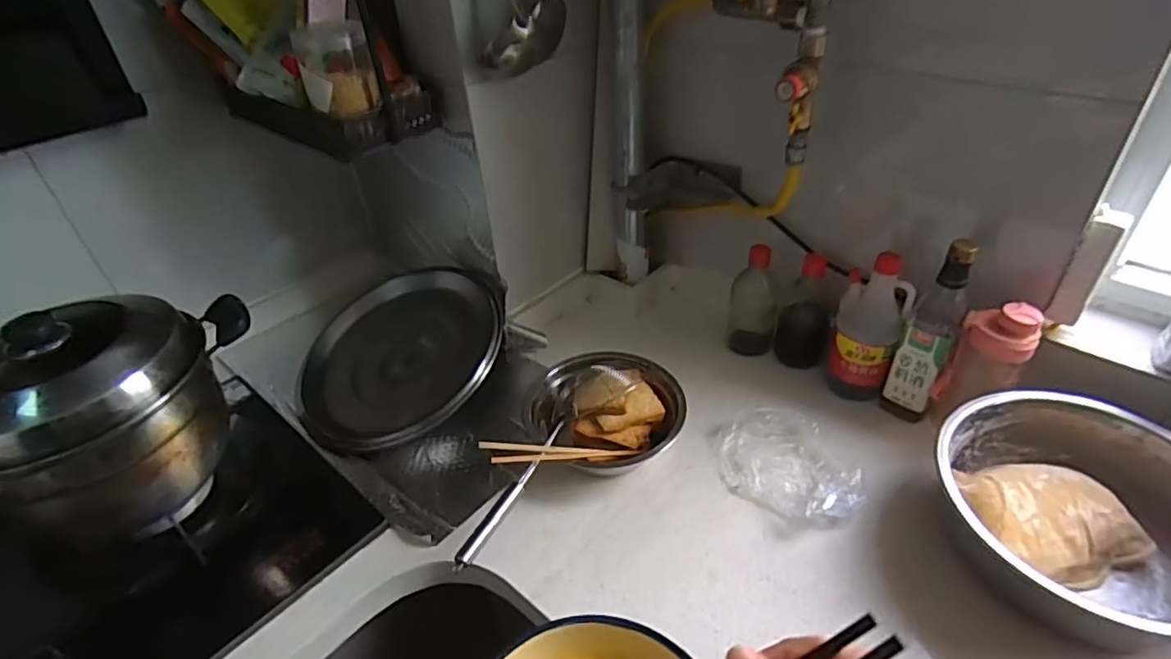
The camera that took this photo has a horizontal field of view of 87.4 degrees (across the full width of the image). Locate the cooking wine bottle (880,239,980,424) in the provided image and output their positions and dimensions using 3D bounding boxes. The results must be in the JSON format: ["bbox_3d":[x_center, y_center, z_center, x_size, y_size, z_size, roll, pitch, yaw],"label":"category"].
[{"bbox_3d":[0.460,0.005,0.811,0.062,0.264,0.062,25,47,33],"label":"cooking wine bottle"}]

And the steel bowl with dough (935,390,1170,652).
[{"bbox_3d":[0.541,0.209,0.679,0.297,0.114,0.281,-3,38,2],"label":"steel bowl with dough"}]

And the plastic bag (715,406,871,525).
[{"bbox_3d":[0.266,0.170,0.804,0.198,0.035,0.156,22,45,30],"label":"plastic bag"}]

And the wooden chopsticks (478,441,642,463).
[{"bbox_3d":[-0.027,0.157,0.770,0.220,0.022,0.023,8,30,-31],"label":"wooden chopsticks"}]

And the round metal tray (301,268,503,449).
[{"bbox_3d":[-0.290,0.036,0.963,0.341,0.053,0.289,-33,59,-5],"label":"round metal tray"}]

